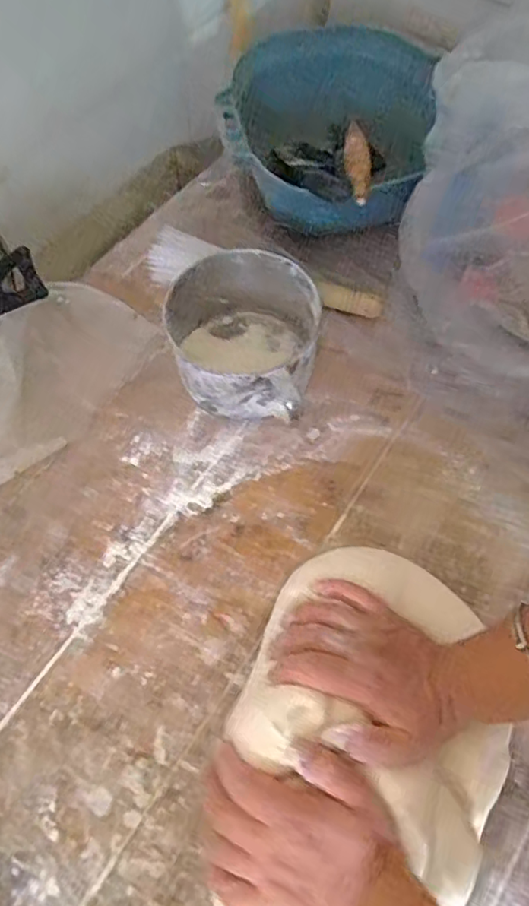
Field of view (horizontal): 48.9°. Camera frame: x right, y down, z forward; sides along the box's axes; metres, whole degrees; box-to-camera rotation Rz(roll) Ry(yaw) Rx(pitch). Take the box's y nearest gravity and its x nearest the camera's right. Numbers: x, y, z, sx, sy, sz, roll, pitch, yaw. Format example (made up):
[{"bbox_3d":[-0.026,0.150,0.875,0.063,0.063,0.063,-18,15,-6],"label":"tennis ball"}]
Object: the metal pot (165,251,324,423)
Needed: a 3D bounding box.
[{"bbox_3d":[-0.027,-0.114,0.583,0.158,0.085,0.150,16,68,5],"label":"metal pot"}]

